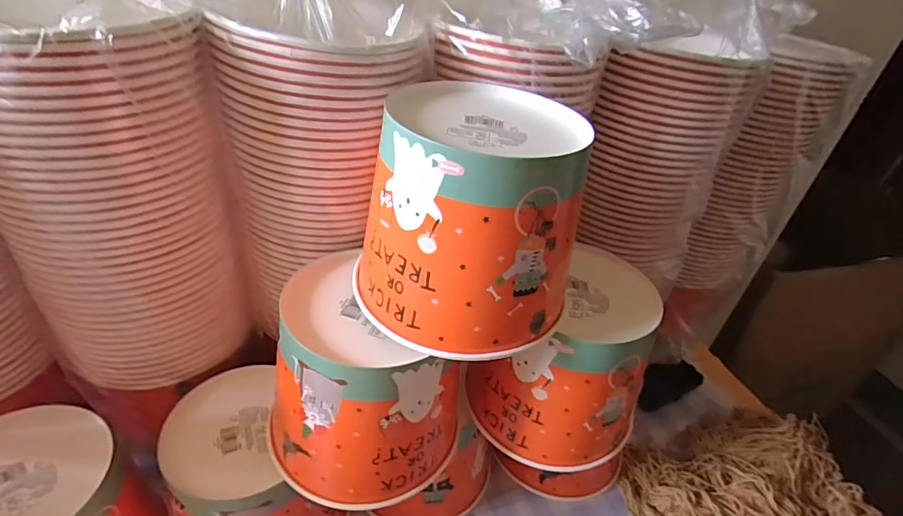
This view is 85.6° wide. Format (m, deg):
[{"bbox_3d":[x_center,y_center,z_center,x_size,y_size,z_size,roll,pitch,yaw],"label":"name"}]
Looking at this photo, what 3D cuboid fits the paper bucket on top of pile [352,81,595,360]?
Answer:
[{"bbox_3d":[0.012,-0.031,0.336,0.138,0.131,0.139,5,37,-4],"label":"paper bucket on top of pile"}]

